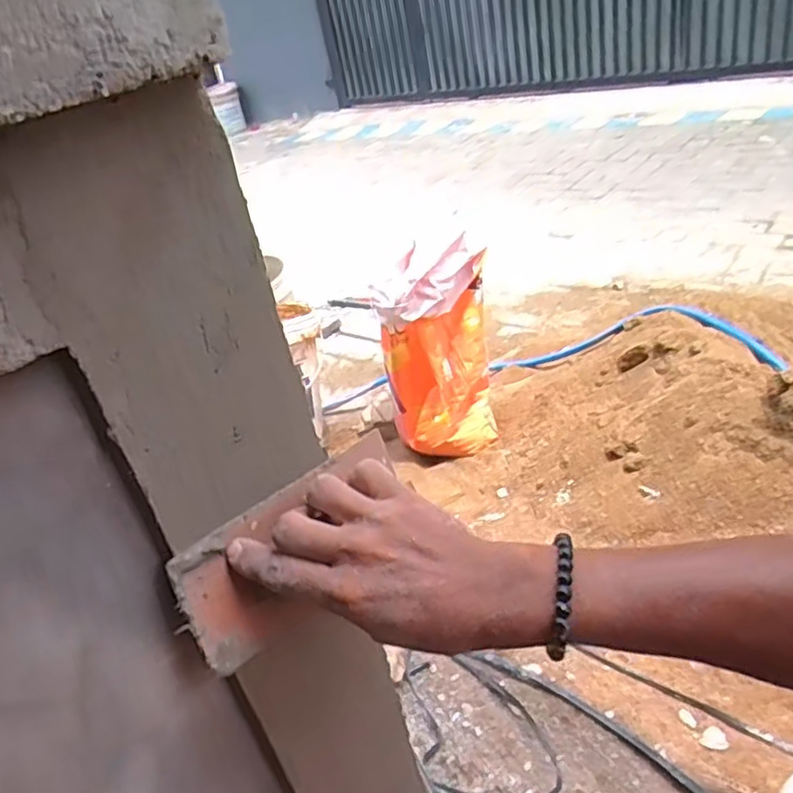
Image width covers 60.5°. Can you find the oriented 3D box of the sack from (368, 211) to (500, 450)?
[{"bbox_3d":[0.087,-0.087,1.409,0.229,0.413,0.153,-10,30,2],"label":"sack"}]

